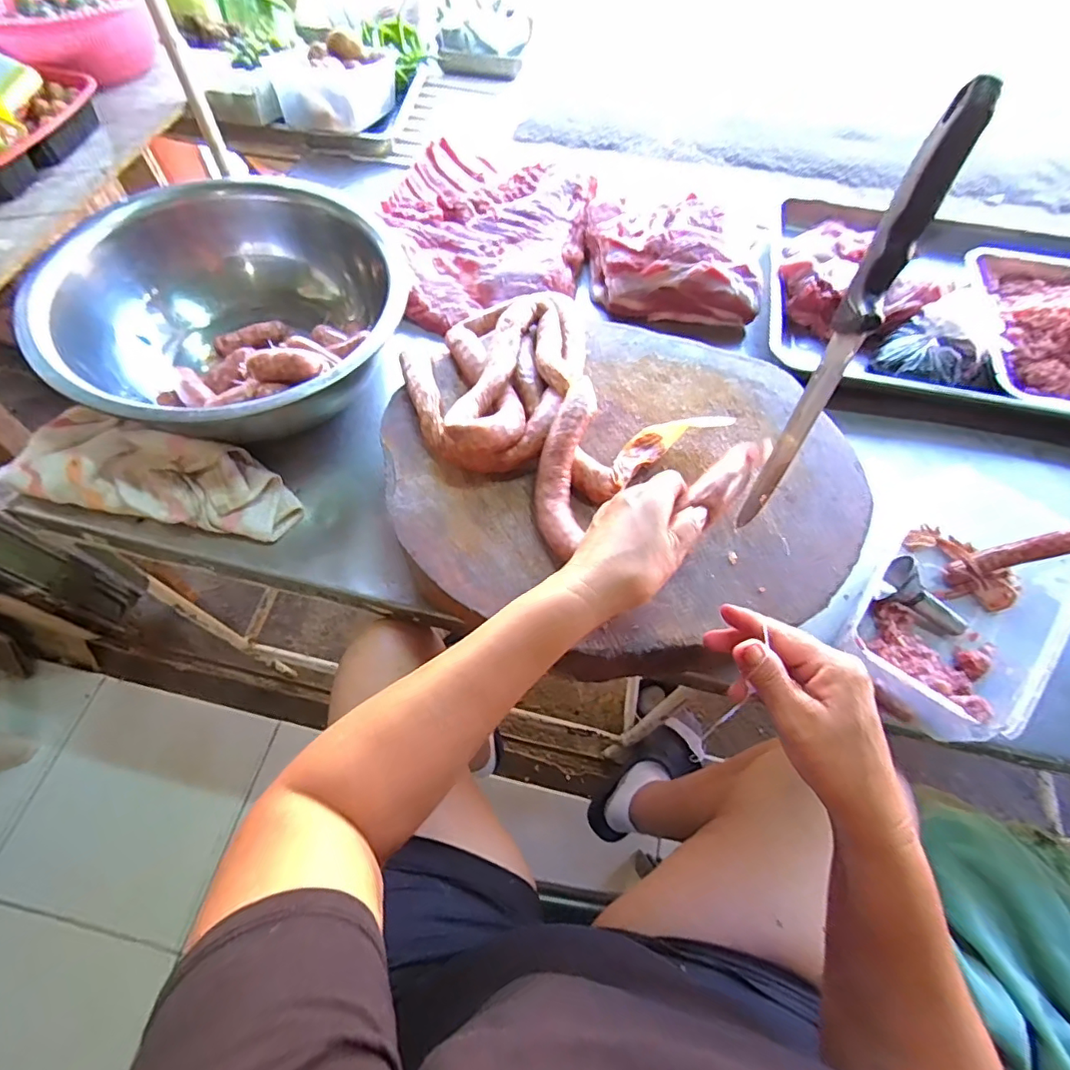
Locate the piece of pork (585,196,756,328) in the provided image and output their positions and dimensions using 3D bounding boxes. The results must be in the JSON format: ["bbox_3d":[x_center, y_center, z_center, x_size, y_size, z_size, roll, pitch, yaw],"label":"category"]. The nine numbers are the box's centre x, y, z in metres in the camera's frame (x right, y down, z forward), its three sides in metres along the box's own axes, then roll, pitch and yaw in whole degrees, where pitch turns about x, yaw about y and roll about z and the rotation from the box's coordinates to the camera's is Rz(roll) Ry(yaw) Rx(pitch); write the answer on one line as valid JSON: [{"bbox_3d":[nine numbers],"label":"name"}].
[{"bbox_3d":[0.191,-0.400,0.769,0.218,0.075,0.200,0,63,-3],"label":"piece of pork"}]

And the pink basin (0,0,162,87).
[{"bbox_3d":[-0.618,-0.677,0.712,0.165,0.069,0.211,-13,65,-9],"label":"pink basin"}]

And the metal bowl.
[{"bbox_3d":[-0.331,-0.237,0.604,0.318,0.140,0.327,1,63,-2],"label":"metal bowl"}]

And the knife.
[{"bbox_3d":[0.218,-0.126,0.390,0.026,0.310,0.036,18,39,6],"label":"knife"}]

